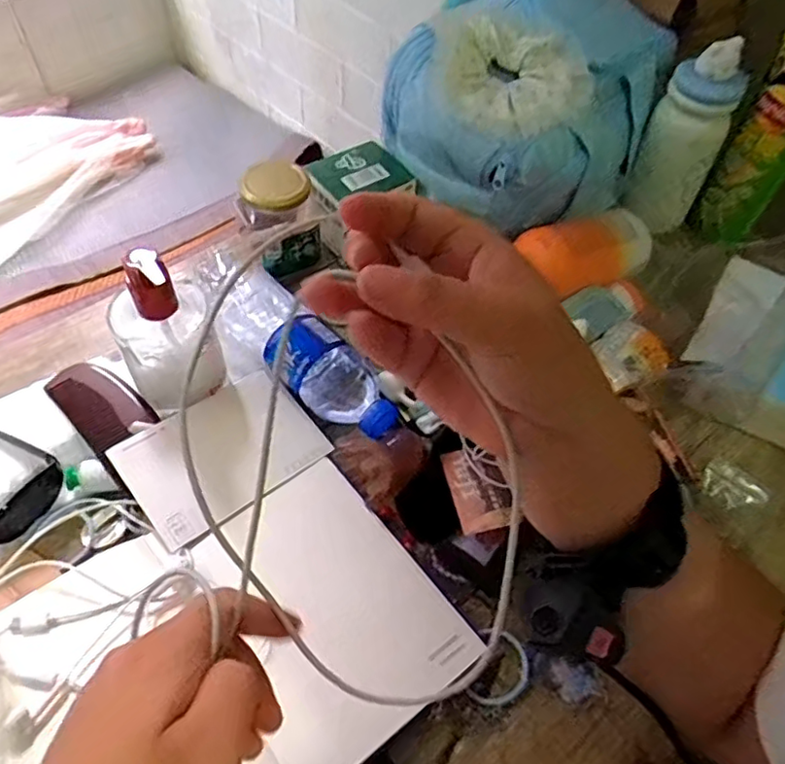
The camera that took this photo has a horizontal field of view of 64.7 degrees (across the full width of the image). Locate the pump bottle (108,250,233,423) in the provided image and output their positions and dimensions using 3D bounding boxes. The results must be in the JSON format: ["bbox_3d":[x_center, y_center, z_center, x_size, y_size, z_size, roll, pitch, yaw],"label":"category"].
[{"bbox_3d":[-0.173,-0.033,0.474,0.068,0.161,0.062,-18,58,-16],"label":"pump bottle"}]

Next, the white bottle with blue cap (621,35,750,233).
[{"bbox_3d":[0.300,-0.249,0.638,0.075,0.175,0.095,26,57,14],"label":"white bottle with blue cap"}]

